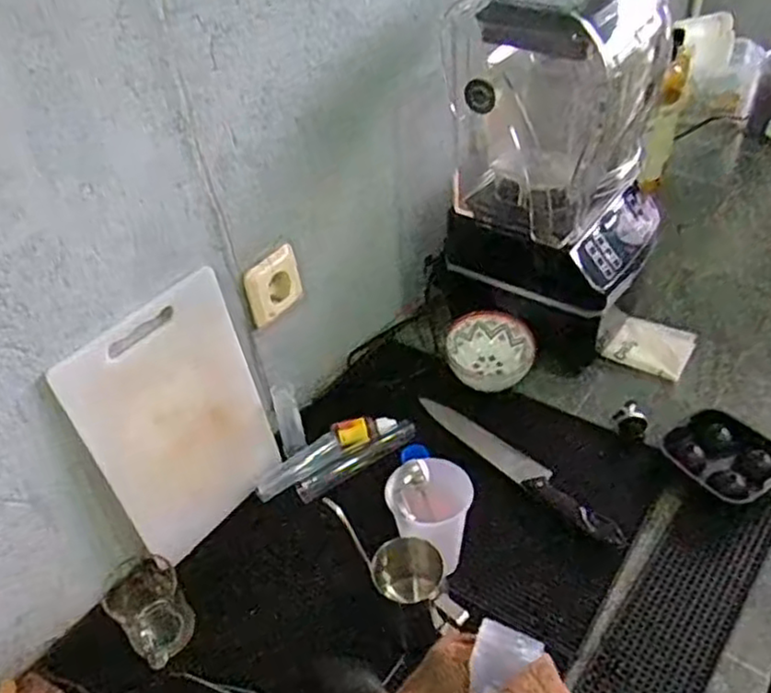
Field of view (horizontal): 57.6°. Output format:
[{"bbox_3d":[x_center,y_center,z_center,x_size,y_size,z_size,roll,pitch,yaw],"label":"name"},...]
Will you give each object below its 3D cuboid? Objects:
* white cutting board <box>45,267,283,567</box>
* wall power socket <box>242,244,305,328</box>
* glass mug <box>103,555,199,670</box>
[{"bbox_3d":[-0.214,0.084,0.757,0.010,0.288,0.194,18,45,35],"label":"white cutting board"},{"bbox_3d":[-0.128,-0.074,0.828,0.015,0.075,0.086,20,47,25],"label":"wall power socket"},{"bbox_3d":[-0.236,0.267,0.712,0.090,0.073,0.066,30,52,32],"label":"glass mug"}]

